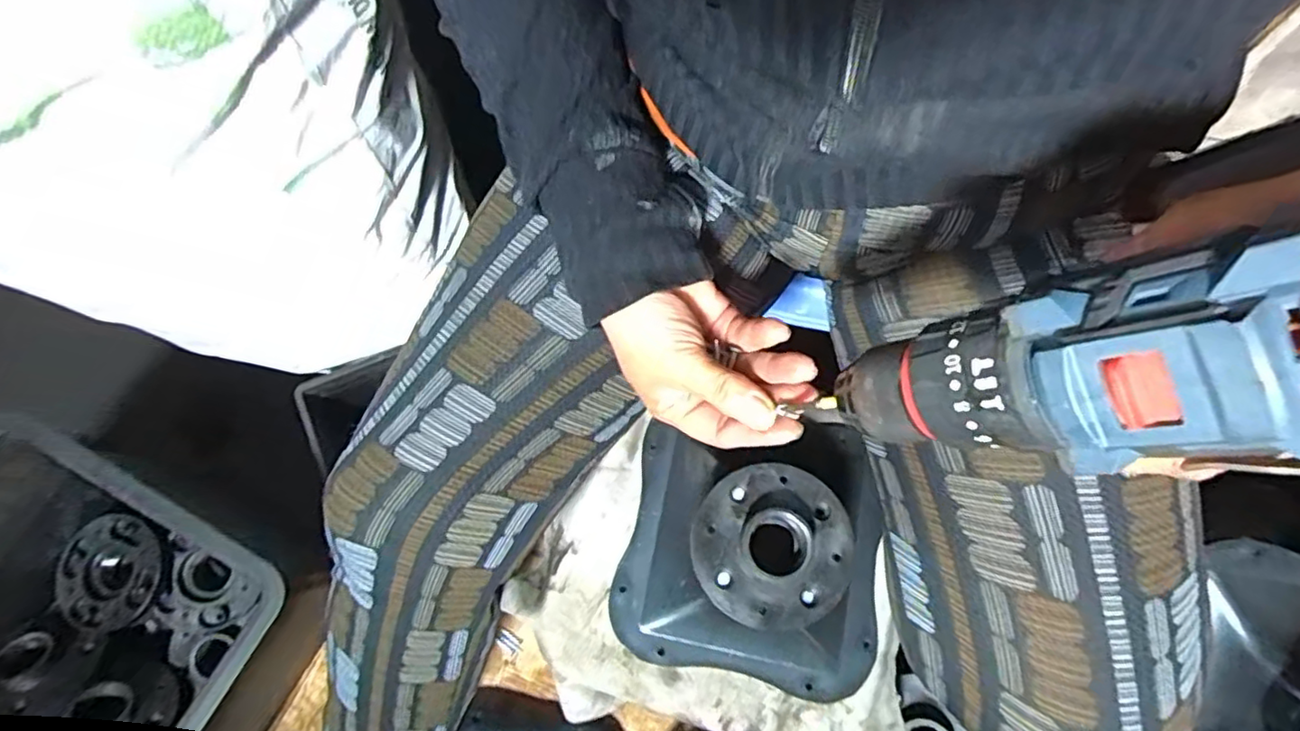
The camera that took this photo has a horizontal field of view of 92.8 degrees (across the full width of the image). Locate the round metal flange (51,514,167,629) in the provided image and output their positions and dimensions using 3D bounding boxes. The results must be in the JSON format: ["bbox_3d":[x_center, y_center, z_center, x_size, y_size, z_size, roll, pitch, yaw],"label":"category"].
[{"bbox_3d":[-0.475,0.180,0.543,0.094,0.019,0.093,0,75,-2],"label":"round metal flange"}]

